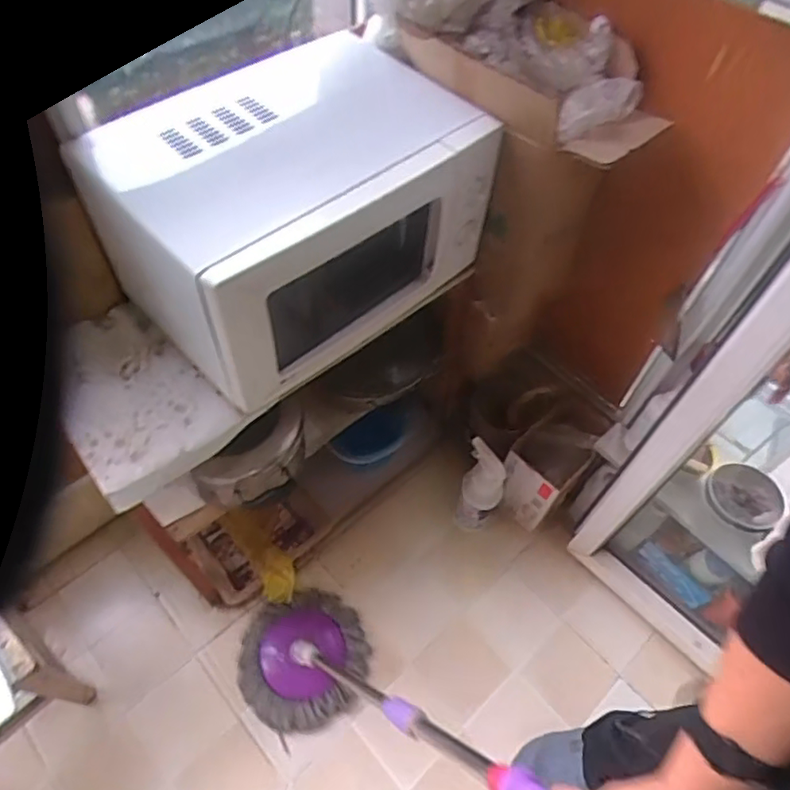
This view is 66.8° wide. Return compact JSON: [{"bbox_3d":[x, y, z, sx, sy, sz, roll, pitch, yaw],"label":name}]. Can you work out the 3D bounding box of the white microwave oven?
[{"bbox_3d":[-0.136,-0.263,0.875,0.469,0.307,0.322,-38,66,-24],"label":"white microwave oven"}]

